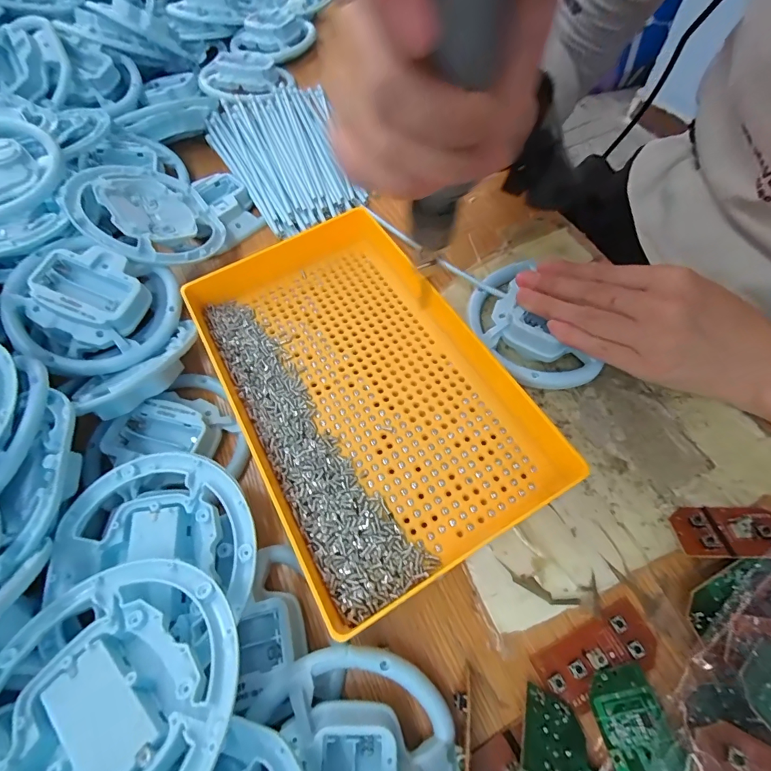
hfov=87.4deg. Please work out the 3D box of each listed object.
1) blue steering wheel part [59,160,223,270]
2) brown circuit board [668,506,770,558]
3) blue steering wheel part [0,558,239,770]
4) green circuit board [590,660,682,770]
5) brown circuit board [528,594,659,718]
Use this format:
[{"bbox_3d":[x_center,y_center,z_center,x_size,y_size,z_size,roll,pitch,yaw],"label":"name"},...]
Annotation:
[{"bbox_3d":[-0.184,-0.131,0.313,0.098,0.018,0.104,-29,76,-44],"label":"blue steering wheel part"},{"bbox_3d":[0.183,0.076,0.214,0.054,0.004,0.029,-7,33,8],"label":"brown circuit board"},{"bbox_3d":[-0.106,0.125,0.155,0.103,0.022,0.103,-18,44,-5],"label":"blue steering wheel part"},{"bbox_3d":[0.110,0.151,0.179,0.028,0.006,0.042,-19,45,7],"label":"green circuit board"},{"bbox_3d":[0.104,0.133,0.198,0.059,0.011,0.027,-26,63,-10],"label":"brown circuit board"}]

